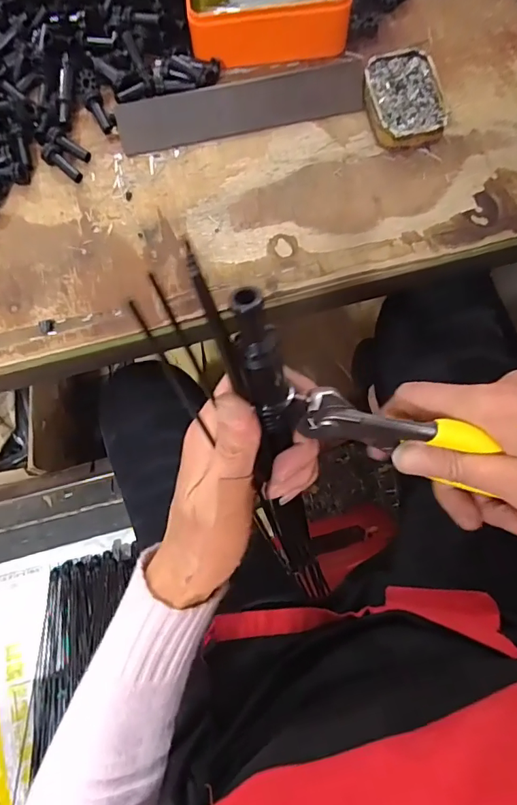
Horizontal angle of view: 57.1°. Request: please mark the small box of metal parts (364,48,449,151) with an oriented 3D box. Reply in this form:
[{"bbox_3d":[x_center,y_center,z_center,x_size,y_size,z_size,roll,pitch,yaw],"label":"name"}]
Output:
[{"bbox_3d":[0.127,-0.264,0.417,0.060,0.023,0.089,-11,75,-2],"label":"small box of metal parts"}]

